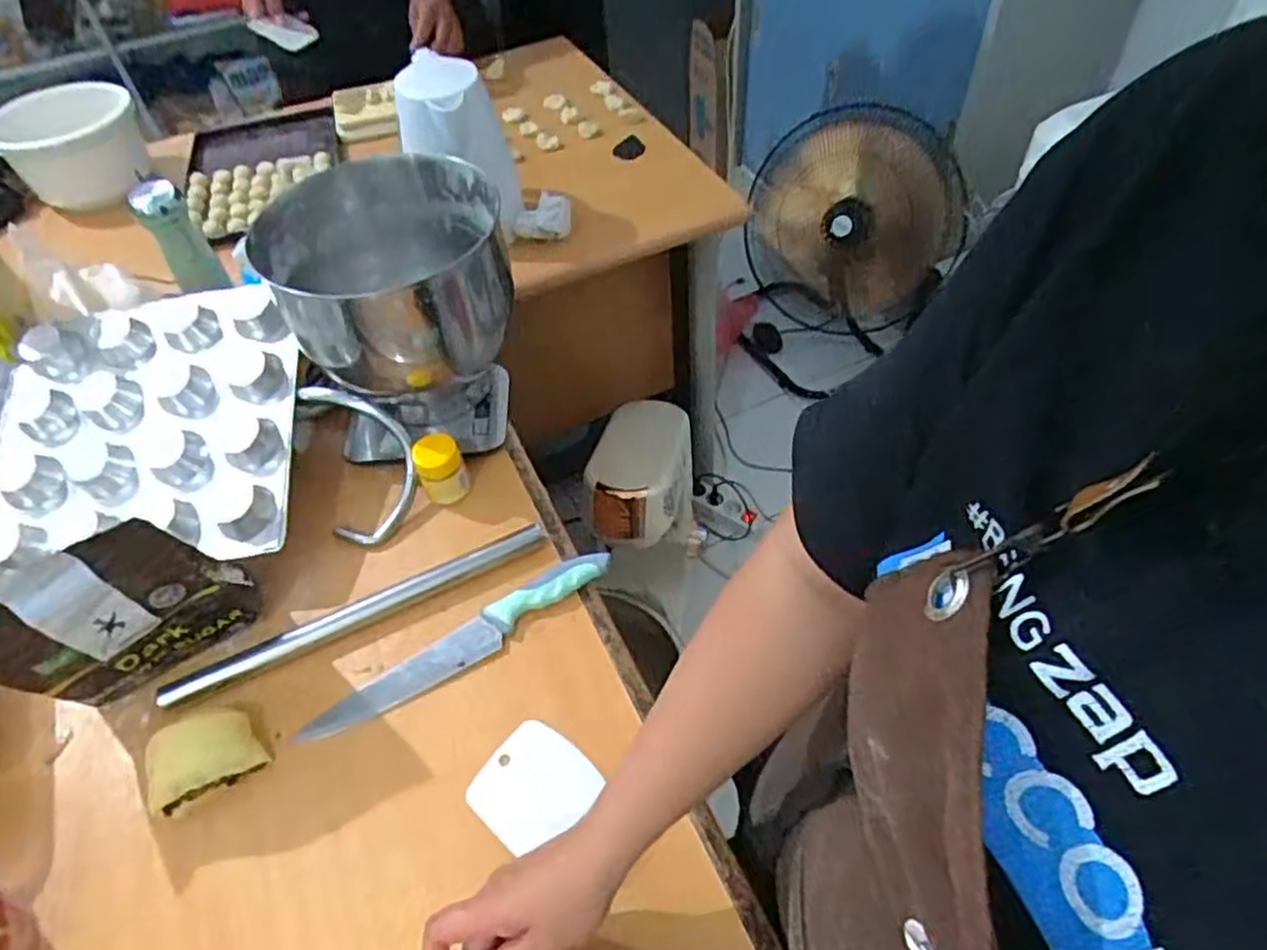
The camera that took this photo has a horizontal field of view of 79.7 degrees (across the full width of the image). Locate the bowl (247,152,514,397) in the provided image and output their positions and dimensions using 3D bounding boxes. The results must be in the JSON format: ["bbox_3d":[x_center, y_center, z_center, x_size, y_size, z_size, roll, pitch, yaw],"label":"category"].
[{"bbox_3d":[-0.235,-0.180,0.768,0.216,0.202,0.177,-18,51,-10],"label":"bowl"}]

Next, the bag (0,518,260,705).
[{"bbox_3d":[-0.410,0.115,0.592,0.051,0.180,0.187,32,59,27],"label":"bag"}]

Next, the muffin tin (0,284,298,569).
[{"bbox_3d":[-0.482,-0.050,0.753,0.284,0.033,0.299,-10,68,-2],"label":"muffin tin"}]

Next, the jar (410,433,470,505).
[{"bbox_3d":[-0.193,-0.007,0.762,0.045,0.058,0.043,-2,50,3],"label":"jar"}]

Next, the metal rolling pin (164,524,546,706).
[{"bbox_3d":[-0.244,0.121,0.686,0.344,0.018,0.021,-22,52,-14],"label":"metal rolling pin"}]

